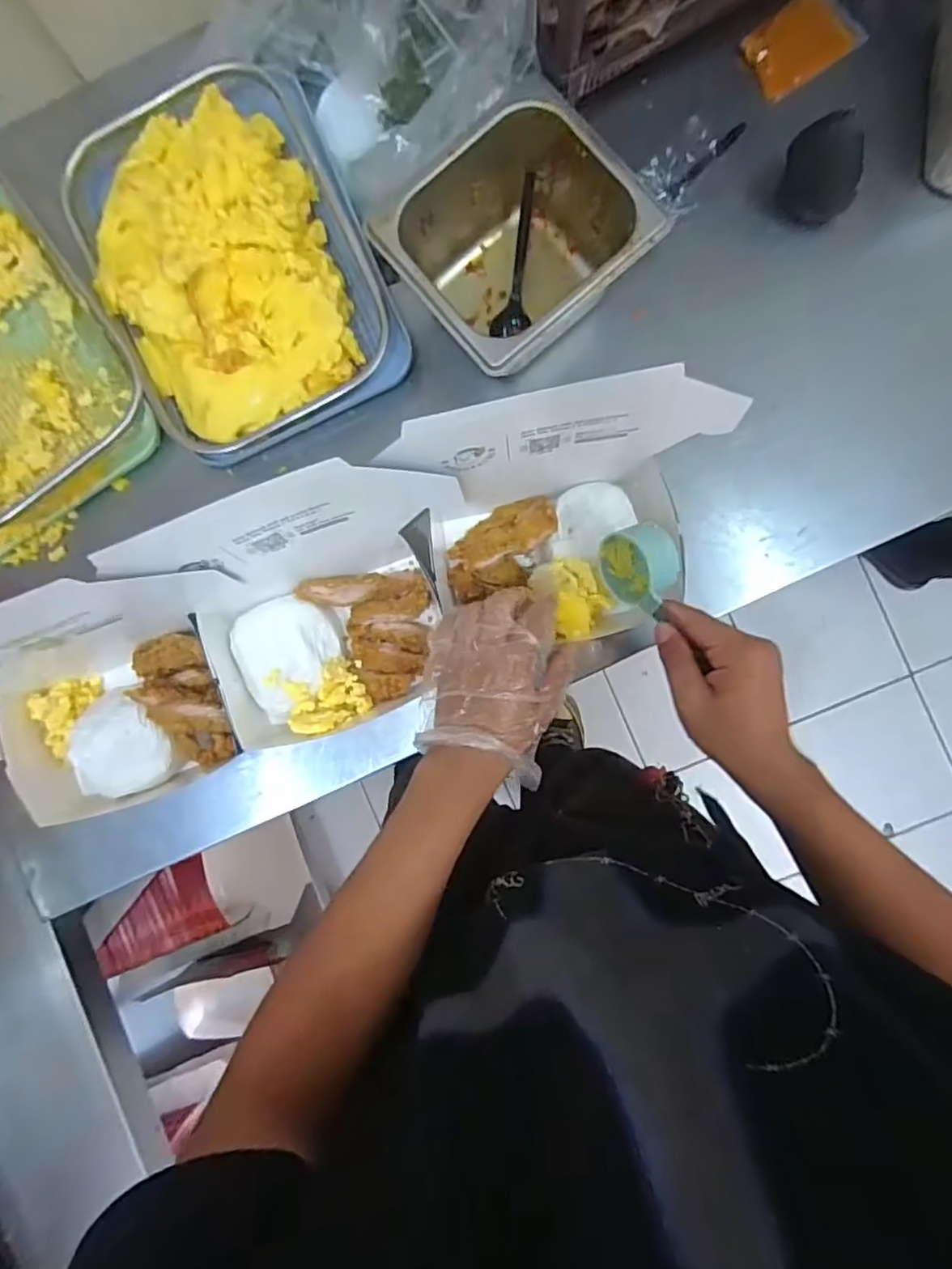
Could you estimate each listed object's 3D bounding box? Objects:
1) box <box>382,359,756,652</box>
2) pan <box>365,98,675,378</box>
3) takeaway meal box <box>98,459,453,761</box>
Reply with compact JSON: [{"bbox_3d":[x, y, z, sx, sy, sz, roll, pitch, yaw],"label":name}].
[{"bbox_3d":[0.070,-0.078,0.455,0.222,0.157,0.146,-5,88,4],"label":"box"},{"bbox_3d":[0.029,-0.301,0.494,0.166,0.095,0.159,-40,87,2],"label":"pan"},{"bbox_3d":[-0.114,-0.015,0.470,0.228,0.163,0.176,-22,87,3],"label":"takeaway meal box"}]

